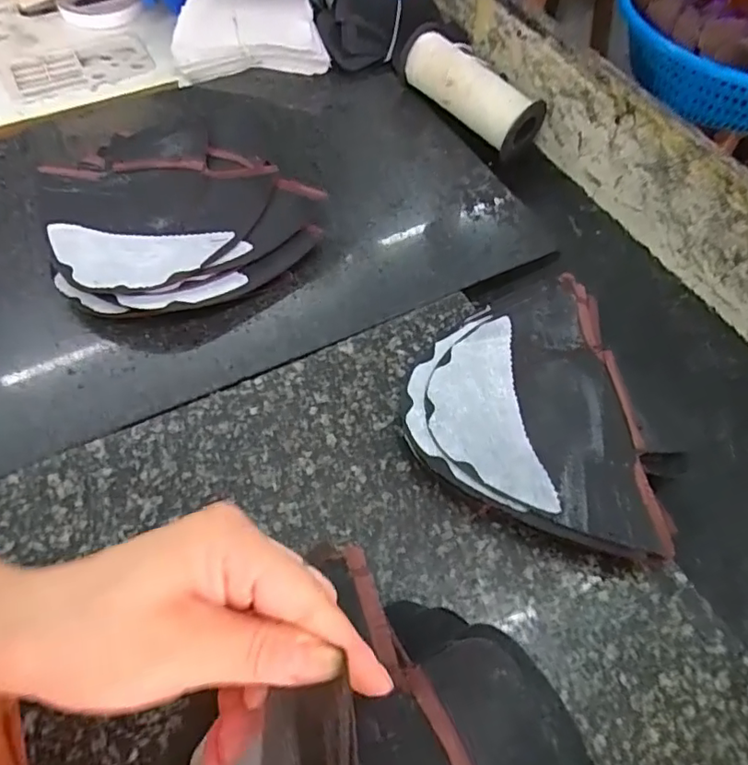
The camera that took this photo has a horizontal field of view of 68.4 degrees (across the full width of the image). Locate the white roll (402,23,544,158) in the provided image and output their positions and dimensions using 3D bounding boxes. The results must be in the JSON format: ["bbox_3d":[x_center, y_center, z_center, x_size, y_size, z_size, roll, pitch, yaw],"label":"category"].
[{"bbox_3d":[0.096,-0.281,0.521,0.060,0.057,0.142,-34,65,-21],"label":"white roll"}]

